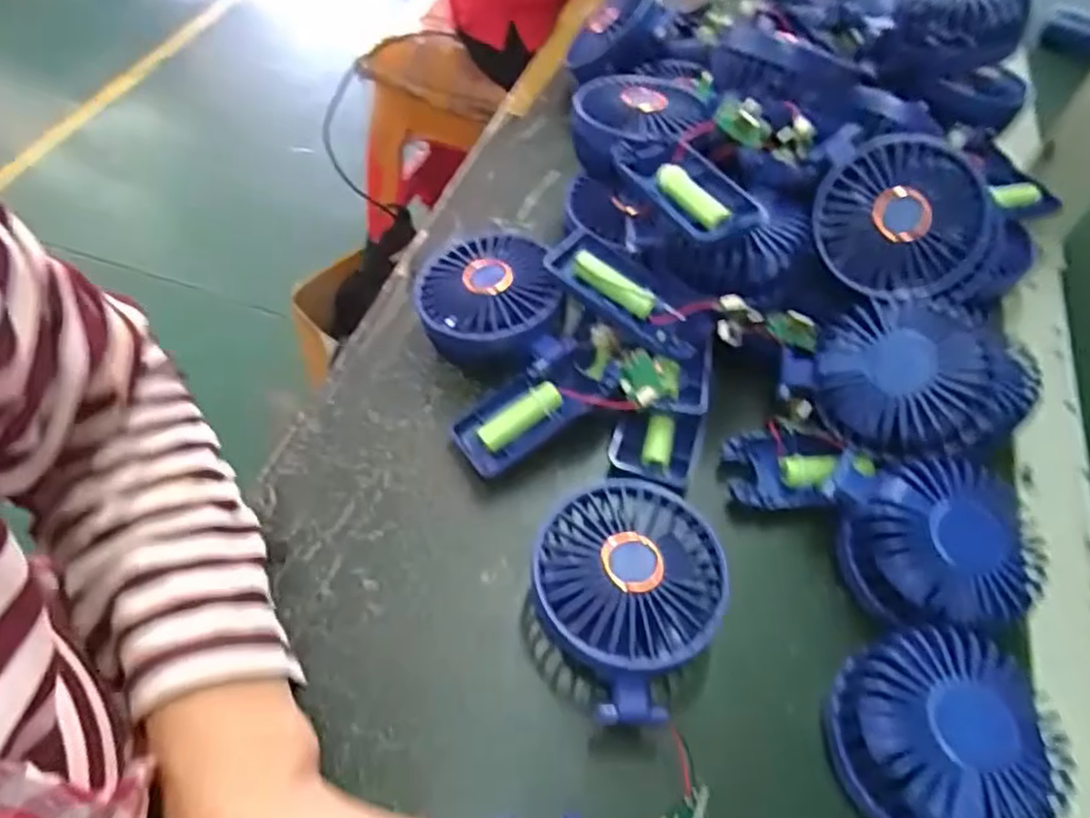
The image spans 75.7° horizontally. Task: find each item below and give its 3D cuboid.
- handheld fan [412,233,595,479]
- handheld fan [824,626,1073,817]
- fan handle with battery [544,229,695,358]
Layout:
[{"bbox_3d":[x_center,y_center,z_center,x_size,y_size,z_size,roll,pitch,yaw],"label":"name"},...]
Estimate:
[{"bbox_3d":[-0.025,-0.038,0.410,0.079,0.054,0.142,-15,57,-13],"label":"handheld fan"},{"bbox_3d":[0.145,0.164,0.277,0.090,0.046,0.156,31,59,17],"label":"handheld fan"},{"bbox_3d":[0.046,-0.064,0.397,0.094,0.017,0.040,39,61,8],"label":"fan handle with battery"}]

